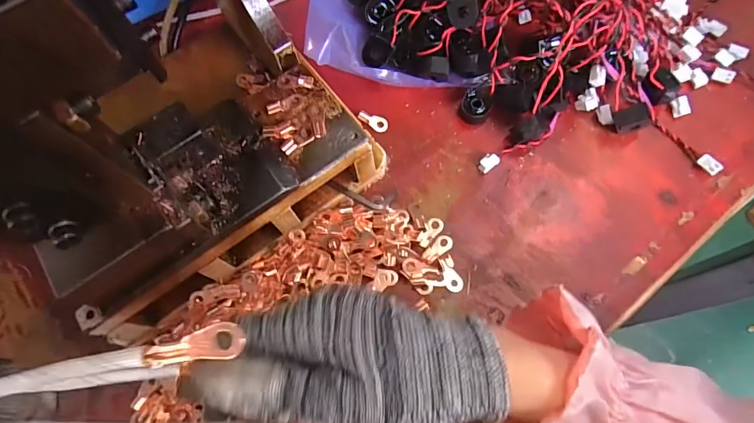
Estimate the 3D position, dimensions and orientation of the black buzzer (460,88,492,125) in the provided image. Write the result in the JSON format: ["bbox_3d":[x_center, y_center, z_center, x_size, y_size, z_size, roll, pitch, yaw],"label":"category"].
[{"bbox_3d":[0.081,-0.086,0.348,0.027,0.007,0.027,4,106,15],"label":"black buzzer"}]

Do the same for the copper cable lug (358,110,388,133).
[{"bbox_3d":[-0.003,-0.076,0.357,0.025,0.007,0.013,22,73,10],"label":"copper cable lug"}]

